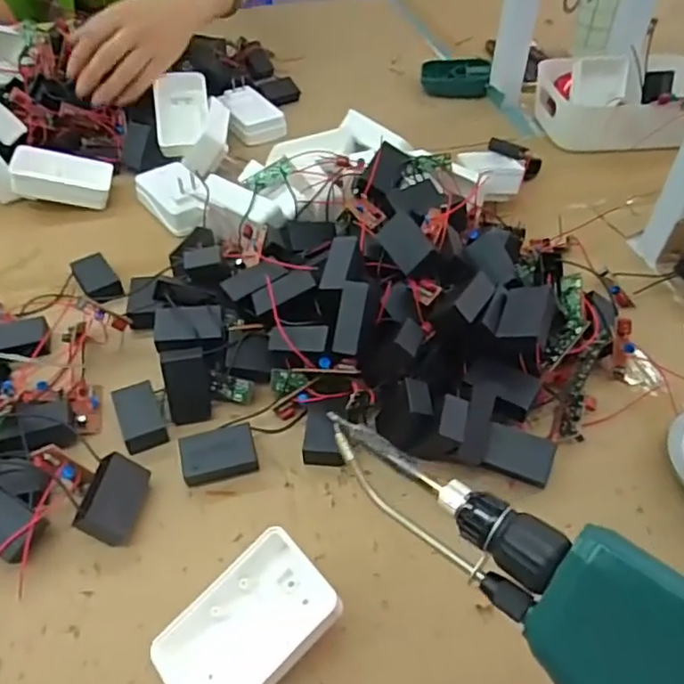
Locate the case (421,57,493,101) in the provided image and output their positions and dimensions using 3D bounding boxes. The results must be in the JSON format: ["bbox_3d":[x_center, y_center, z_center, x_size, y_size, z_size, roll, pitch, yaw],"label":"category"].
[{"bbox_3d":[0.150,-0.348,0.805,0.089,0.033,0.065,11,47,10],"label":"case"}]

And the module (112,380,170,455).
[{"bbox_3d":[-0.138,0.050,0.420,0.028,0.016,0.052,-19,50,-17],"label":"module"}]

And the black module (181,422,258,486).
[{"bbox_3d":[-0.081,0.074,0.400,0.047,0.017,0.031,-11,48,-11],"label":"black module"}]

